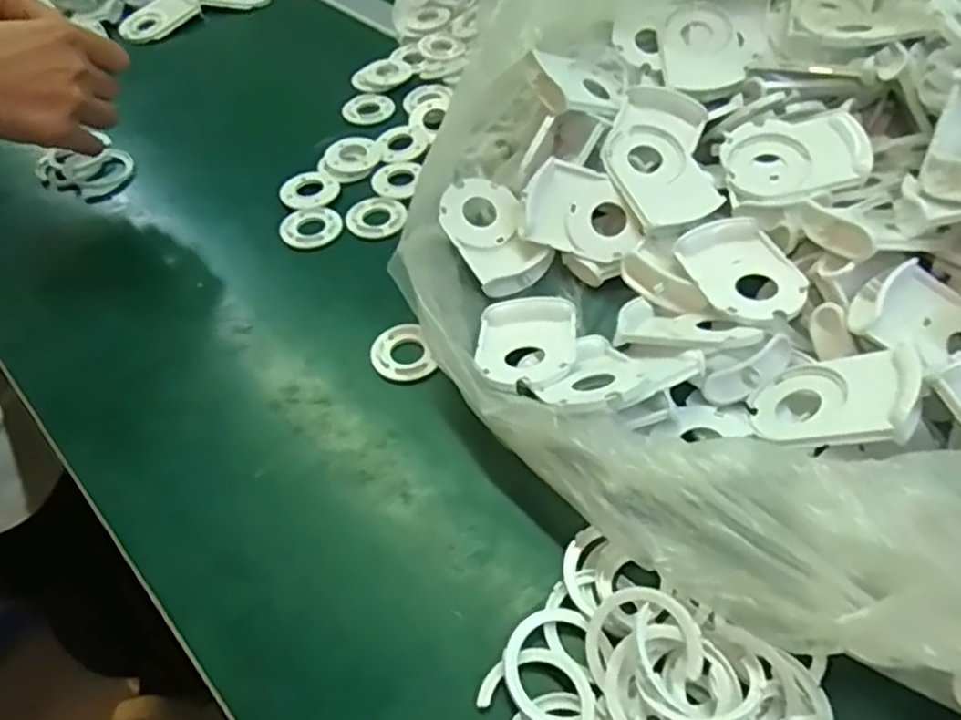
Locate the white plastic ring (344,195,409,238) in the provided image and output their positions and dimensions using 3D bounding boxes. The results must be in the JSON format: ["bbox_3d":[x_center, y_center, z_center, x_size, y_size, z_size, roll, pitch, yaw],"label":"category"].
[{"bbox_3d":[-0.078,-0.106,0.538,0.044,0.004,0.044,-2,50,2],"label":"white plastic ring"}]

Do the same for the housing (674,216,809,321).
[{"bbox_3d":[0.157,-0.051,0.430,0.058,0.018,0.079,-12,51,-7],"label":"housing"}]

